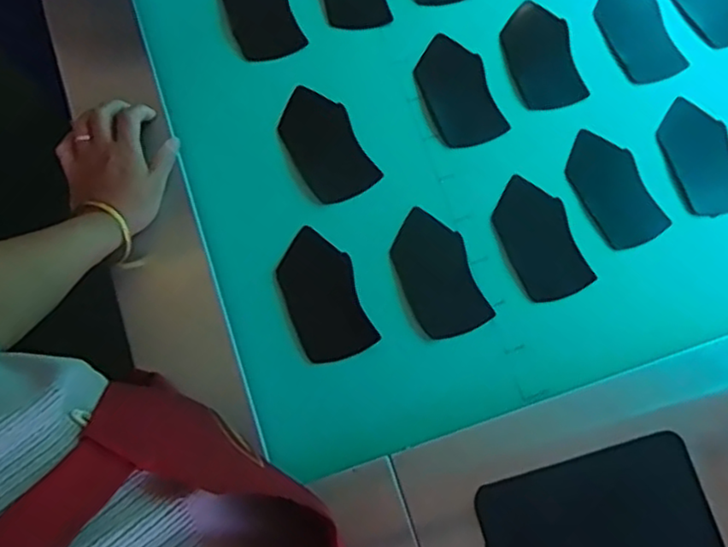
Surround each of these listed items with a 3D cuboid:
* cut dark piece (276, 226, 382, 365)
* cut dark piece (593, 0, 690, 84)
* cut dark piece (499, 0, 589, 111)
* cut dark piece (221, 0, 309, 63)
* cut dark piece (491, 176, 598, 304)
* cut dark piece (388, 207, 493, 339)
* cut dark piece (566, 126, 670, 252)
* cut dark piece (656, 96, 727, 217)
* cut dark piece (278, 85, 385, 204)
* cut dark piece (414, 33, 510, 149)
[{"bbox_3d":[-0.043,0.021,0.685,0.074,0.006,0.136,-20,78,-4],"label":"cut dark piece"},{"bbox_3d":[0.324,-0.289,0.792,0.075,0.007,0.134,-18,76,-7],"label":"cut dark piece"},{"bbox_3d":[0.202,-0.252,0.765,0.074,0.007,0.133,-13,76,-1],"label":"cut dark piece"},{"bbox_3d":[-0.121,-0.305,0.765,0.074,0.010,0.133,-19,76,-7],"label":"cut dark piece"},{"bbox_3d":[0.185,-0.037,0.707,0.075,0.006,0.133,-19,76,-7],"label":"cut dark piece"},{"bbox_3d":[0.075,-0.001,0.689,0.073,0.011,0.134,-23,80,-1],"label":"cut dark piece"},{"bbox_3d":[0.274,-0.093,0.735,0.074,0.005,0.136,-26,79,-8],"label":"cut dark piece"},{"bbox_3d":[0.377,-0.130,0.746,0.073,0.004,0.135,-17,77,-3],"label":"cut dark piece"},{"bbox_3d":[-0.045,-0.143,0.730,0.073,0.010,0.134,-28,77,-9],"label":"cut dark piece"},{"bbox_3d":[0.105,-0.208,0.754,0.075,0.004,0.135,-17,75,-7],"label":"cut dark piece"}]

